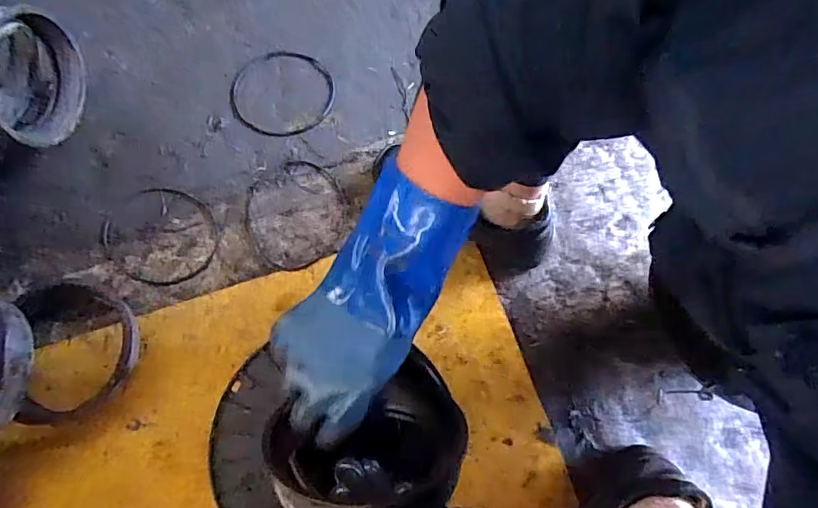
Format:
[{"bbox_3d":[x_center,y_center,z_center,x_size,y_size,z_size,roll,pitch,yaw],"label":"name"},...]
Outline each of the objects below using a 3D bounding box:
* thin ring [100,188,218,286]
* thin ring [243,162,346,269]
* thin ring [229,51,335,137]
[{"bbox_3d":[-0.349,-0.026,0.716,0.162,0.004,0.143,-2,74,-1],"label":"thin ring"},{"bbox_3d":[-0.160,-0.057,0.727,0.141,0.011,0.163,-6,71,-5],"label":"thin ring"},{"bbox_3d":[-0.200,-0.252,0.793,0.158,0.008,0.163,1,71,-2],"label":"thin ring"}]

